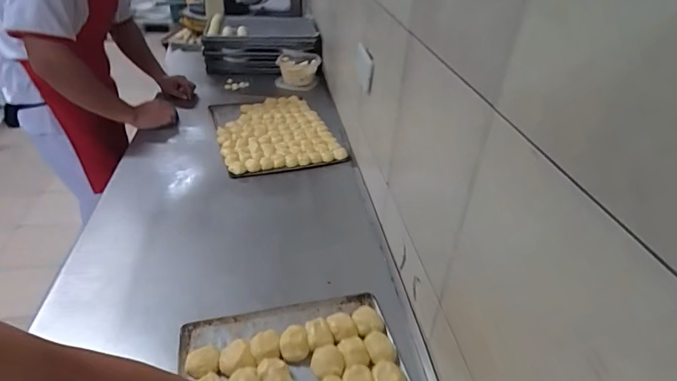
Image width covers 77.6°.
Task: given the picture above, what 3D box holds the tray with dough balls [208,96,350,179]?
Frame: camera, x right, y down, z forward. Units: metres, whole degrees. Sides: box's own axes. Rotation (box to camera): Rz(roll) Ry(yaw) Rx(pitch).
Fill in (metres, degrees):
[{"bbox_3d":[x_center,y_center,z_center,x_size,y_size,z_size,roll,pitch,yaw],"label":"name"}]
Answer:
[{"bbox_3d":[-0.198,-0.178,1.256,0.326,0.039,0.450,-9,37,-21],"label":"tray with dough balls"}]

